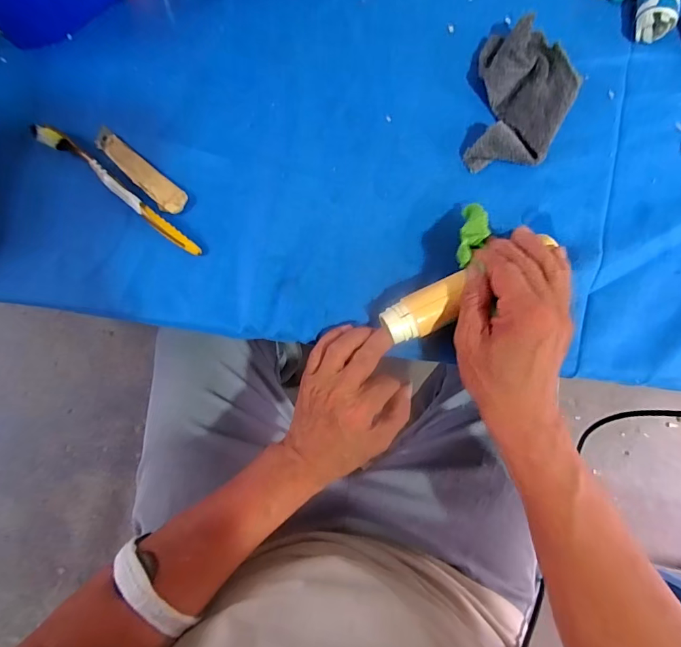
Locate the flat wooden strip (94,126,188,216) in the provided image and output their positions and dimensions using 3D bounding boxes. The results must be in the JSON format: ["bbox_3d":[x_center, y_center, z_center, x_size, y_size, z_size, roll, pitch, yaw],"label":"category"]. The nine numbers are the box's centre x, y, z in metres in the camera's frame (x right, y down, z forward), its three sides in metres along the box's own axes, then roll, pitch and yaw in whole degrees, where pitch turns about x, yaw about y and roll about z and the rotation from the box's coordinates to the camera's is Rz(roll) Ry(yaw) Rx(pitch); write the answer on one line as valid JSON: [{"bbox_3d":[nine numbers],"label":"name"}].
[{"bbox_3d":[-0.184,-0.139,0.370,0.107,0.005,0.024,39,84,5],"label":"flat wooden strip"}]

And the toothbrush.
[{"bbox_3d":[-0.196,-0.118,0.360,0.180,0.016,0.017,37,83,5],"label":"toothbrush"}]

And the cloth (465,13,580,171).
[{"bbox_3d":[0.170,-0.207,0.372,0.087,0.027,0.135,10,82,1],"label":"cloth"}]

